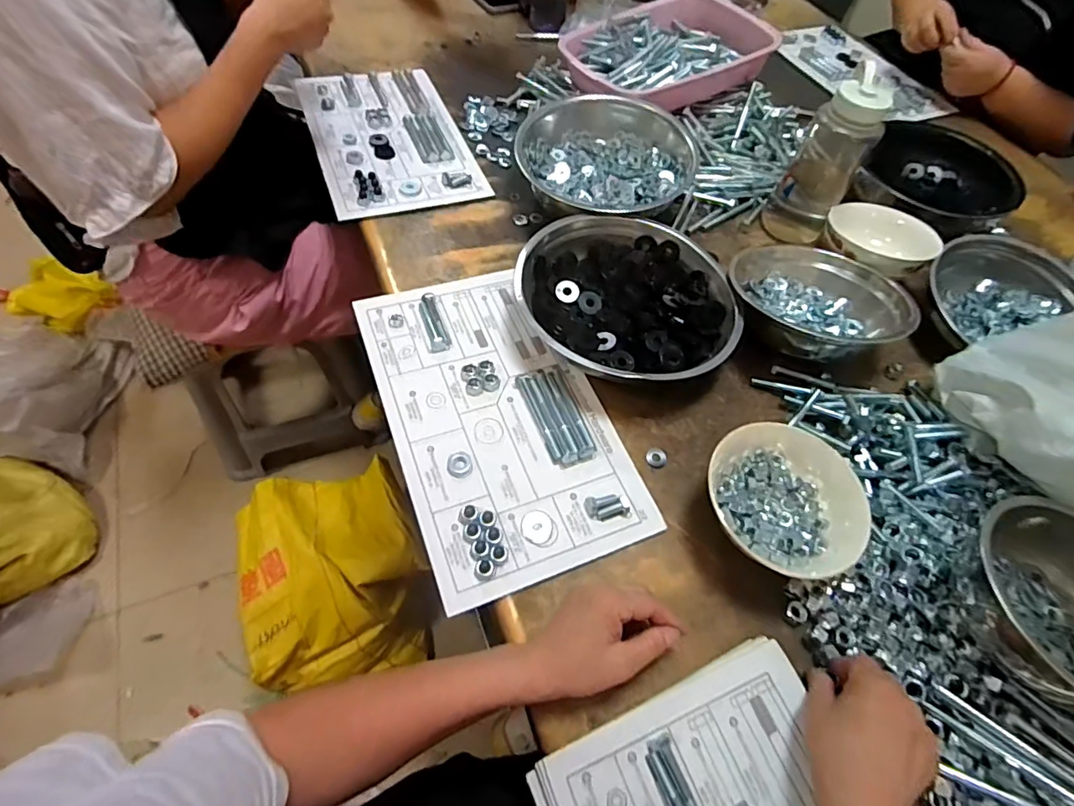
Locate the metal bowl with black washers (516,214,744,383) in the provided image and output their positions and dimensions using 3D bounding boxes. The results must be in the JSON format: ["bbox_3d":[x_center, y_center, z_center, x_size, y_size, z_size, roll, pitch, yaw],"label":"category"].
[{"bbox_3d":[0.113,-0.120,0.633,0.252,0.070,0.235,35,61,16],"label":"metal bowl with black washers"}]

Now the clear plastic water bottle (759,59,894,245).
[{"bbox_3d":[0.399,-0.332,0.729,0.087,0.202,0.096,33,60,15],"label":"clear plastic water bottle"}]

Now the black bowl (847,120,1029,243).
[{"bbox_3d":[0.610,-0.345,0.839,0.225,0.071,0.230,3,57,-4],"label":"black bowl"}]

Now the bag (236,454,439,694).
[{"bbox_3d":[-0.385,0.324,1.038,0.317,0.215,0.366,-14,60,-14],"label":"bag"}]

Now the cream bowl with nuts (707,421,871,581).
[{"bbox_3d":[0.229,0.093,0.510,0.141,0.063,0.130,3,57,-4],"label":"cream bowl with nuts"}]

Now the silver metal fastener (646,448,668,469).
[{"bbox_3d":[0.127,0.058,0.561,0.023,0.004,0.024,4,65,-9],"label":"silver metal fastener"}]

